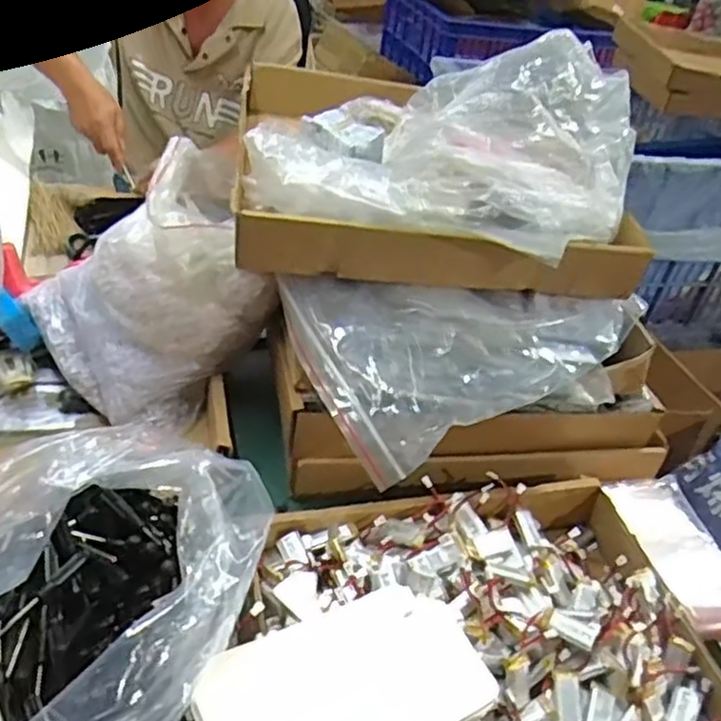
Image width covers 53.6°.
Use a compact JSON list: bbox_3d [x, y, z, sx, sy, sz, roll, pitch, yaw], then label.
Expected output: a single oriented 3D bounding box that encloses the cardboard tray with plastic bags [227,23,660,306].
[{"bbox_3d":[0.076,-0.223,0.738,0.398,0.155,0.364,6,37,-5],"label":"cardboard tray with plastic bags"}]

